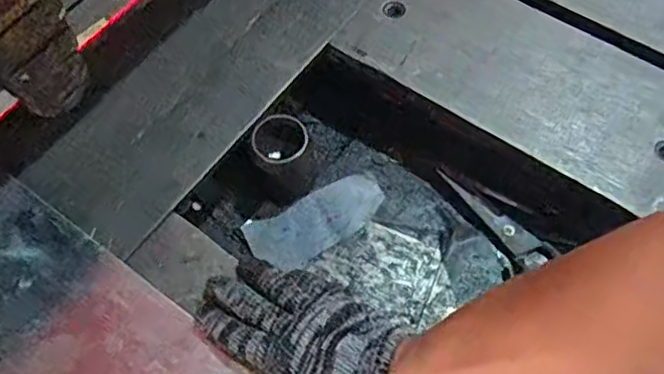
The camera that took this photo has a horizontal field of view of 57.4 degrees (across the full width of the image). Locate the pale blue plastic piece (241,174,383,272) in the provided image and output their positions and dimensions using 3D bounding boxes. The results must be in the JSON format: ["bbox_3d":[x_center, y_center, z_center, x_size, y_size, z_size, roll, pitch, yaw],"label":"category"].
[{"bbox_3d":[-0.014,0.037,0.630,0.147,0.006,0.067,-23,64,-10],"label":"pale blue plastic piece"}]

